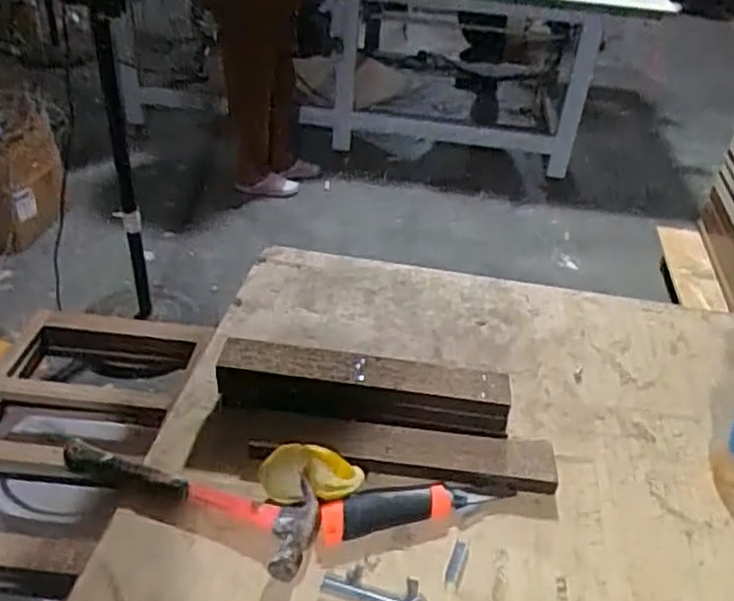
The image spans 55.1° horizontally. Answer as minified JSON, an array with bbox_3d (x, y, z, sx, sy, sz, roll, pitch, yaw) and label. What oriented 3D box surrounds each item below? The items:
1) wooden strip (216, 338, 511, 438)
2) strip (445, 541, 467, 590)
[{"bbox_3d":[-0.006,0.099,0.750,0.304,0.064,0.063,7,35,0],"label":"wooden strip"},{"bbox_3d":[0.081,0.235,0.631,0.013,0.004,0.048,16,36,14],"label":"strip"}]

